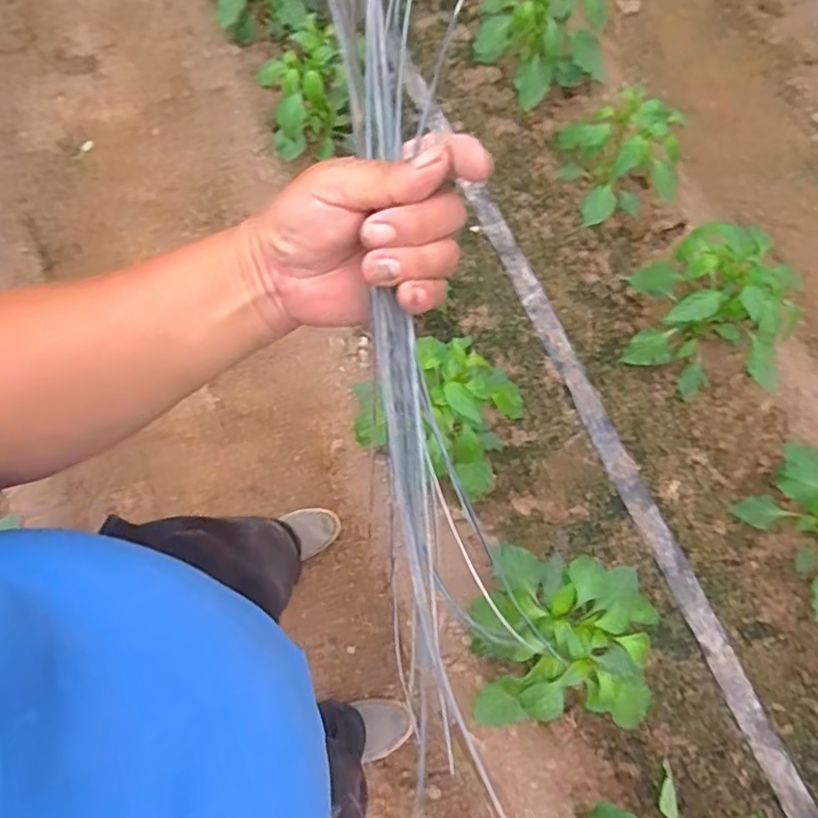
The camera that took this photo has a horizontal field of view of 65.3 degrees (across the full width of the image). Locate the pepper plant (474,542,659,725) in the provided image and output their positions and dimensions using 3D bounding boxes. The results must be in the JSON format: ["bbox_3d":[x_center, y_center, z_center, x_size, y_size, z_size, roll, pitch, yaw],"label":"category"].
[{"bbox_3d":[0.272,0.394,1.093,0.281,0.272,0.301,4,70,4],"label":"pepper plant"}]

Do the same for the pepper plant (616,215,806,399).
[{"bbox_3d":[0.643,-0.196,1.351,0.297,0.331,0.246,3,70,3],"label":"pepper plant"}]

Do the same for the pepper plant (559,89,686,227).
[{"bbox_3d":[0.494,-0.584,1.476,0.228,0.266,0.269,-15,70,-3],"label":"pepper plant"}]

